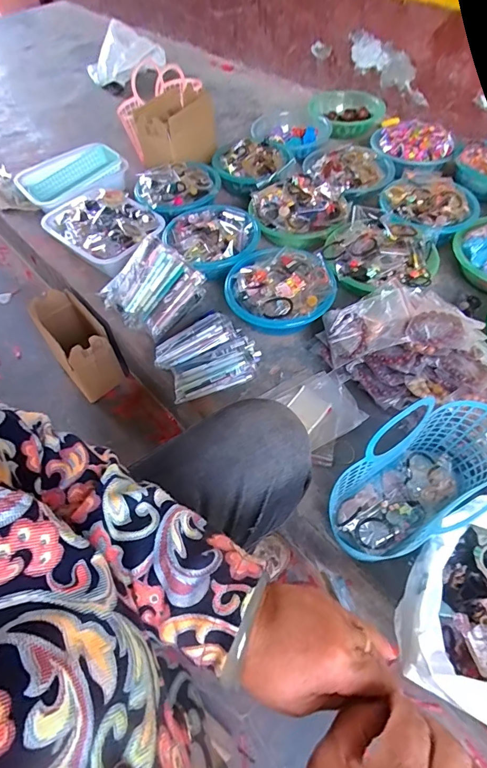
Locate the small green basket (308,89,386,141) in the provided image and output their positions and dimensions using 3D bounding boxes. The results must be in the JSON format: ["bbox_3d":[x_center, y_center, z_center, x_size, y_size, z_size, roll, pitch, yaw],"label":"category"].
[{"bbox_3d":[0.317,-0.840,1.288,0.231,0.063,0.265,13,57,12],"label":"small green basket"}]

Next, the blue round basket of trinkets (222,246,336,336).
[{"bbox_3d":[0.077,-0.194,0.870,0.223,0.079,0.197,14,57,12],"label":"blue round basket of trinkets"}]

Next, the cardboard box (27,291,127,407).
[{"bbox_3d":[-0.417,-0.108,1.019,0.111,0.176,0.252,-38,62,-21],"label":"cardboard box"}]

